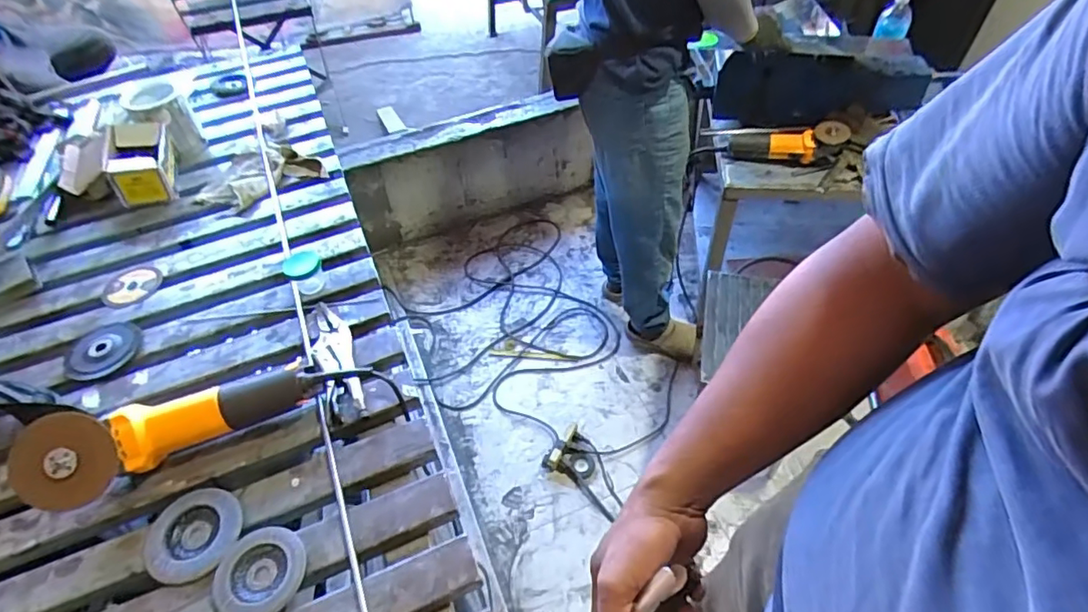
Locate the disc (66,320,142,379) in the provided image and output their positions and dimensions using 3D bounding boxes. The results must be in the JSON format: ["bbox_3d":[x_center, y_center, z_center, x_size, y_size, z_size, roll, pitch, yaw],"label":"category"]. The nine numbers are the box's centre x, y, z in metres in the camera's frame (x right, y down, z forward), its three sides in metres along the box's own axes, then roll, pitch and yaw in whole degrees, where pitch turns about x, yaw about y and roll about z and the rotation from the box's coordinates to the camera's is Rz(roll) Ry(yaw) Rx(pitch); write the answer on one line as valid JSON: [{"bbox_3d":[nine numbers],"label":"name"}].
[{"bbox_3d":[-0.588,0.058,0.769,0.091,0.008,0.092,-1,48,1],"label":"disc"}]

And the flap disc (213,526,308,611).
[{"bbox_3d":[-0.280,0.262,0.566,0.083,0.009,0.084,-1,48,1],"label":"flap disc"}]

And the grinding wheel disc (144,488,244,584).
[{"bbox_3d":[-0.362,0.235,0.596,0.080,0.018,0.092,26,54,23],"label":"grinding wheel disc"}]

